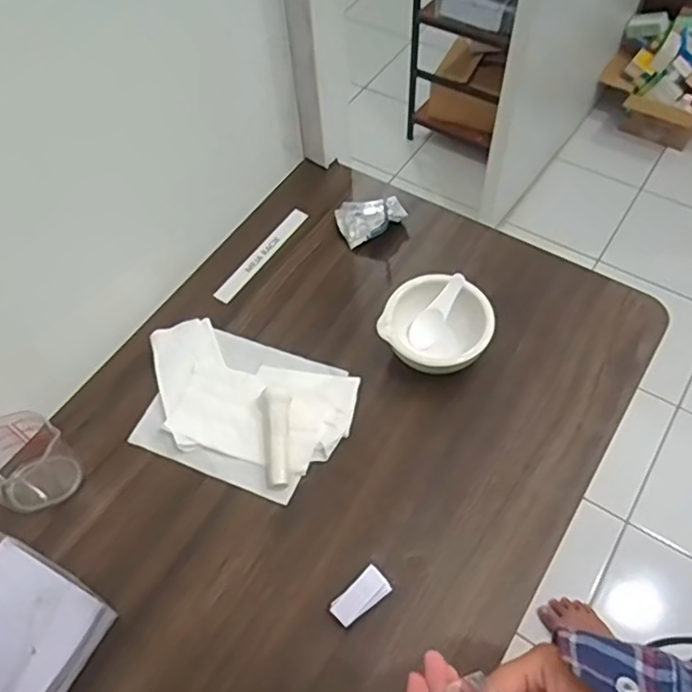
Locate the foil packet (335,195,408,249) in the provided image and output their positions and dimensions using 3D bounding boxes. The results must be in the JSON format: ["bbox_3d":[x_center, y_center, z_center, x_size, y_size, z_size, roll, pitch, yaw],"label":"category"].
[{"bbox_3d":[0.030,-0.140,0.693,0.074,0.031,0.053,-22,58,-10],"label":"foil packet"}]

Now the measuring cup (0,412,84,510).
[{"bbox_3d":[-0.281,0.101,0.543,0.071,0.072,0.056,-17,58,-7],"label":"measuring cup"}]

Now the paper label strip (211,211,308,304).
[{"bbox_3d":[-0.093,-0.101,0.696,0.021,0.004,0.143,33,68,13],"label":"paper label strip"}]

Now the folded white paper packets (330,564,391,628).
[{"bbox_3d":[0.012,0.197,0.491,0.047,0.017,0.024,-40,63,-20],"label":"folded white paper packets"}]

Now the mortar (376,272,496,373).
[{"bbox_3d":[0.087,-0.015,0.593,0.095,0.058,0.087,-2,57,3],"label":"mortar"}]

